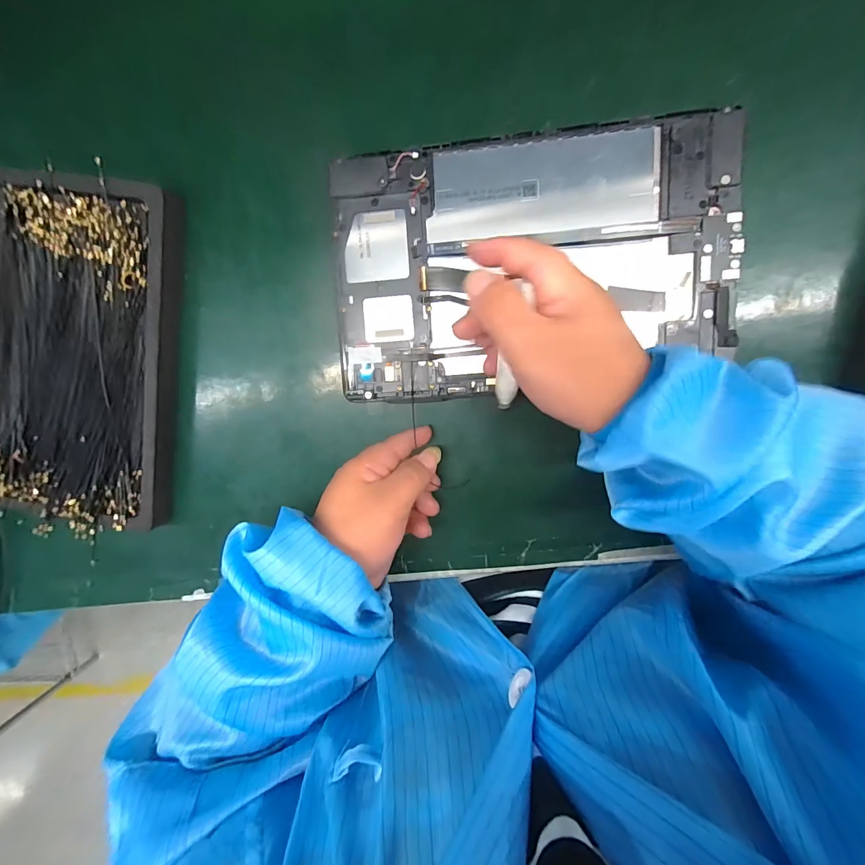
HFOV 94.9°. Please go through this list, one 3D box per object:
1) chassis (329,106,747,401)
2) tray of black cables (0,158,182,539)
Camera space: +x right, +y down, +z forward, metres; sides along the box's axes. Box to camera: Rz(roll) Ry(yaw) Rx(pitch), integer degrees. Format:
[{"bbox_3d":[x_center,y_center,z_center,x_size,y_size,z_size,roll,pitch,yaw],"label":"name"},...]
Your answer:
[{"bbox_3d":[0.057,-0.101,0.243,0.239,0.011,0.148,-3,97,7],"label":"chassis"},{"bbox_3d":[-0.271,-0.054,0.300,0.157,0.025,0.248,11,98,5],"label":"tray of black cables"}]

